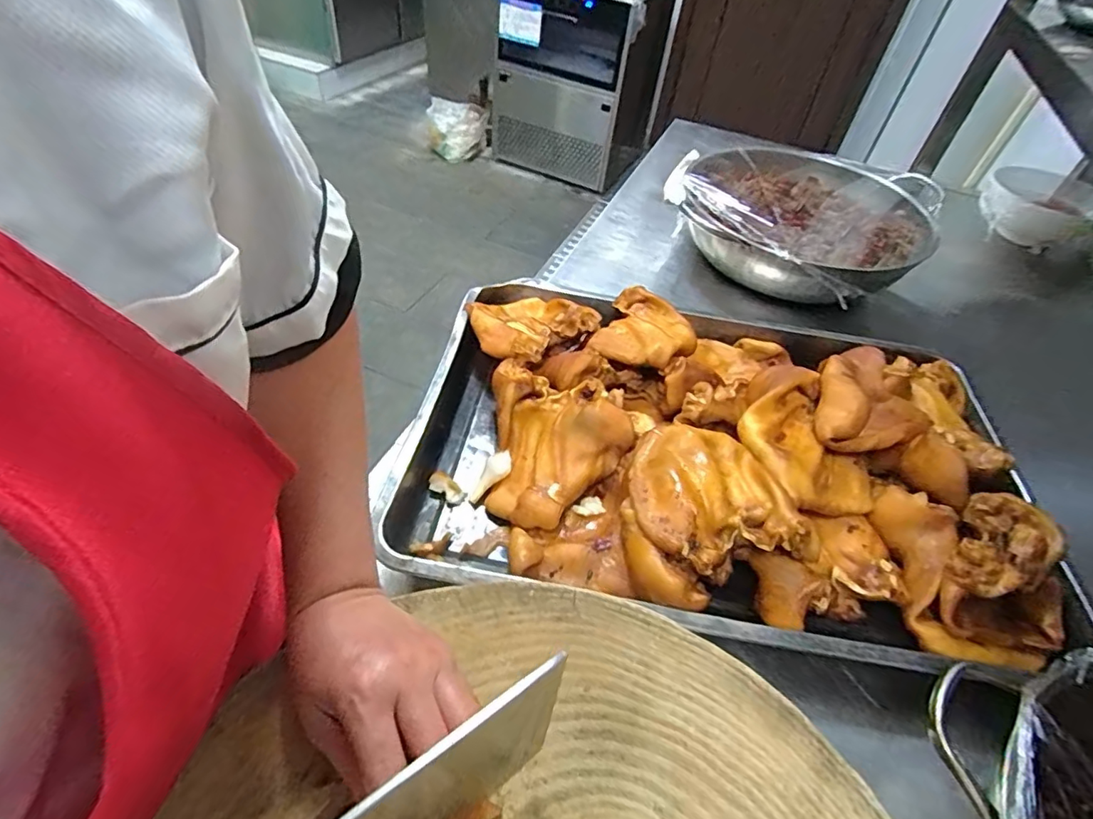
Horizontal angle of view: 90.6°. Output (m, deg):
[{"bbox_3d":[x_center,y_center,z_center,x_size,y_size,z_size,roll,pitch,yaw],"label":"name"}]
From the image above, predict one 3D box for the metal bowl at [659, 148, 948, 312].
[{"bbox_3d":[0.387,-0.290,0.838,0.363,0.102,0.402,8,48,0],"label":"metal bowl"}]

